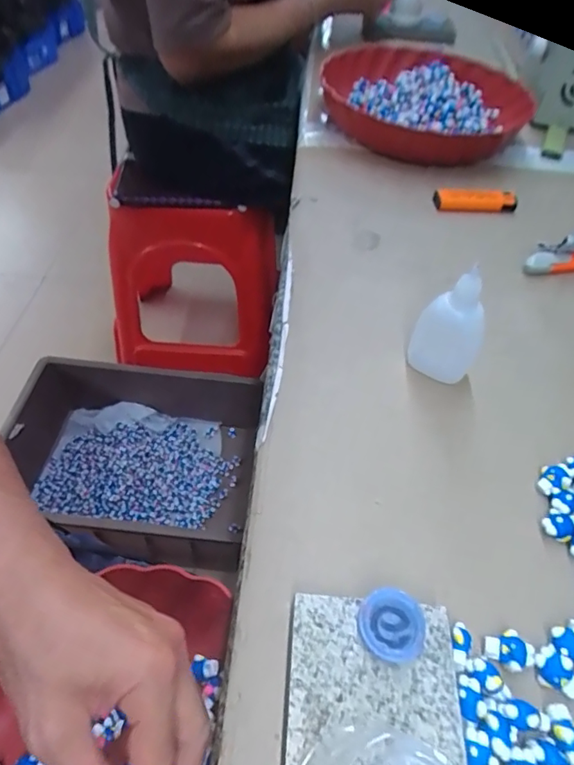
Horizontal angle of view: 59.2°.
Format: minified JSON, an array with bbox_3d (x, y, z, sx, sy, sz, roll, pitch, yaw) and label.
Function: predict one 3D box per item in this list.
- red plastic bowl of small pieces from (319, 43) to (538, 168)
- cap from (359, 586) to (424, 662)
[{"bbox_3d":[0.147,-0.334,0.598,0.245,0.068,0.298,25,53,19],"label":"red plastic bowl of small pieces"},{"bbox_3d":[0.049,0.112,0.234,0.030,0.009,0.029,2,50,-2],"label":"cap"}]

